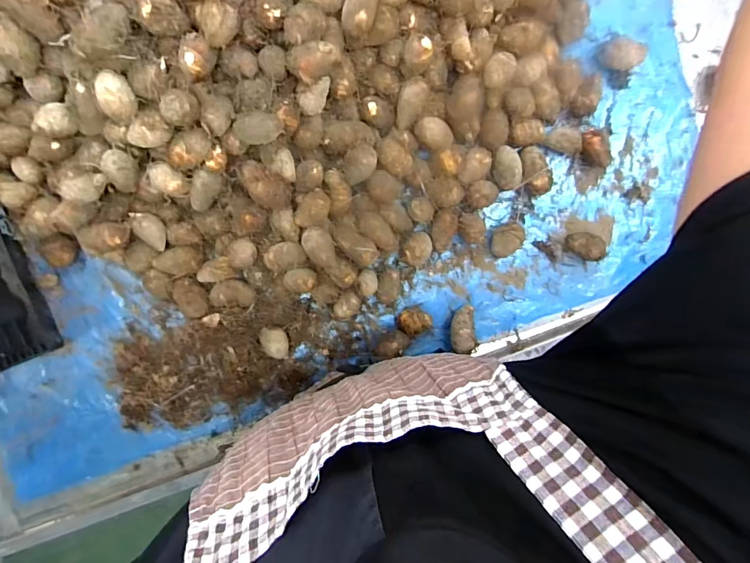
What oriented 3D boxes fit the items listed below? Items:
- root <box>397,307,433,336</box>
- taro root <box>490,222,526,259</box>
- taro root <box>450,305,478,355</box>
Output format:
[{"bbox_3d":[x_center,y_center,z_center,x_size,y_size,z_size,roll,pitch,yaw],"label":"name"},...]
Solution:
[{"bbox_3d":[0.057,0.056,0.588,0.049,0.036,0.035,-6,98,-3],"label":"root"},{"bbox_3d":[0.187,-0.059,0.583,0.038,0.040,0.046,-4,98,-3],"label":"taro root"},{"bbox_3d":[0.130,0.072,0.600,0.042,0.036,0.070,-3,98,-3],"label":"taro root"}]

